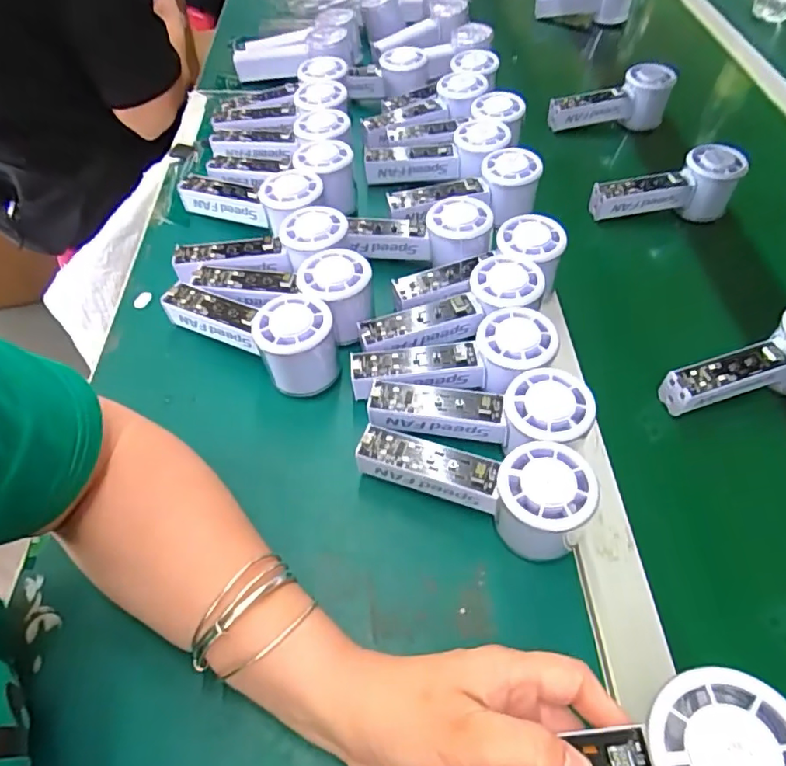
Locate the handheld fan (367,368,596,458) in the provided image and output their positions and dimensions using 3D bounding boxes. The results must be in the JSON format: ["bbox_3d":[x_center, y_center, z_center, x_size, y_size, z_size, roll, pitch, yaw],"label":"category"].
[{"bbox_3d":[0.059,0.024,0.391,0.152,0.041,0.059,-1,52,18],"label":"handheld fan"}]

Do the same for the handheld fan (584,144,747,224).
[{"bbox_3d":[0.284,-0.209,0.591,0.150,0.063,0.048,-4,53,-6],"label":"handheld fan"}]

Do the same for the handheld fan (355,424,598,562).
[{"bbox_3d":[0.052,0.059,0.365,0.146,0.060,0.051,22,55,14],"label":"handheld fan"}]

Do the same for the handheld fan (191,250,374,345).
[{"bbox_3d":[-0.088,-0.079,0.460,0.154,0.057,0.057,16,53,9],"label":"handheld fan"}]

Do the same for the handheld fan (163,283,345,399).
[{"bbox_3d":[-0.108,-0.048,0.437,0.151,0.061,0.058,27,56,17],"label":"handheld fan"}]

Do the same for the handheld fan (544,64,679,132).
[{"bbox_3d":[0.267,-0.354,0.697,0.149,0.066,0.047,-2,53,-5],"label":"handheld fan"}]

